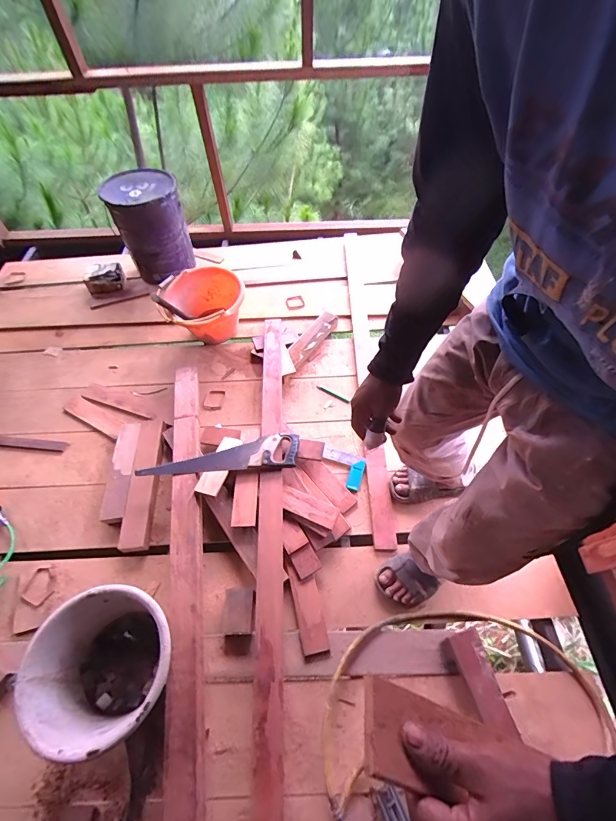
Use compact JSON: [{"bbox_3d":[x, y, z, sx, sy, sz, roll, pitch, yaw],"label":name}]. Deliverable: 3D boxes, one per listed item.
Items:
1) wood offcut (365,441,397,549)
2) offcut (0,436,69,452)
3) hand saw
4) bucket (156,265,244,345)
[{"bbox_3d":[0.220,0.259,1.093,0.066,0.012,0.311,0,56,0],"label":"wood offcut"},{"bbox_3d":[-1.066,0.098,1.209,0.509,0.013,0.033,5,57,3],"label":"offcut"},{"bbox_3d":[-0.258,0.133,1.073,0.456,0.029,0.103,-6,57,-3],"label":"hand saw"},{"bbox_3d":[-0.397,-0.386,1.394,0.293,0.228,0.327,-15,58,-10],"label":"bucket"}]

